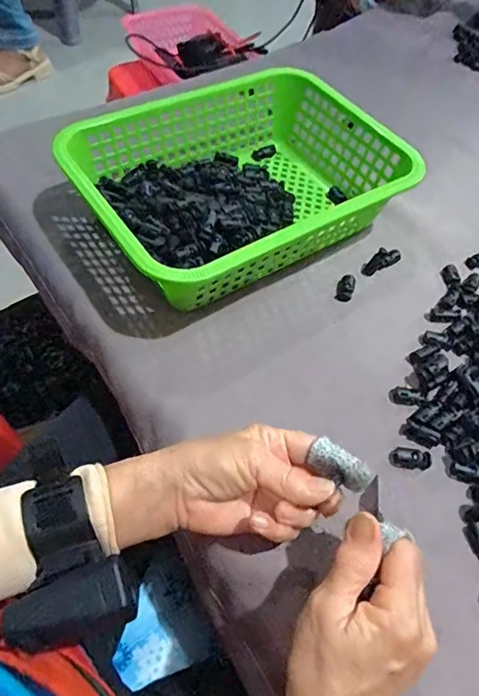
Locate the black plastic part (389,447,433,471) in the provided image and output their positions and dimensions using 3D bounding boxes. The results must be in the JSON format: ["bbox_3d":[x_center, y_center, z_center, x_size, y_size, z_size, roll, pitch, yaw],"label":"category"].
[{"bbox_3d":[0.132,0.085,0.385,0.032,0.006,0.014,11,56,1],"label":"black plastic part"}]

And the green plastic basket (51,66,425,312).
[{"bbox_3d":[0.003,-0.157,0.490,0.286,0.082,0.216,-29,64,-22],"label":"green plastic basket"}]

